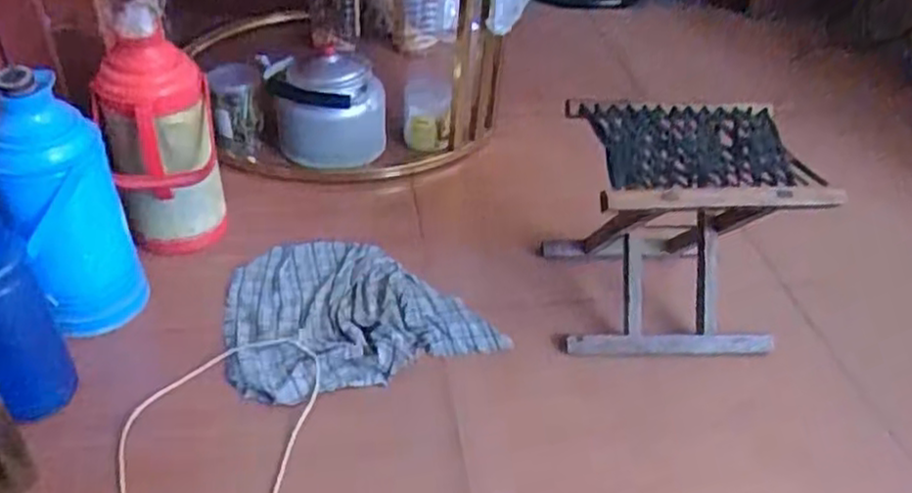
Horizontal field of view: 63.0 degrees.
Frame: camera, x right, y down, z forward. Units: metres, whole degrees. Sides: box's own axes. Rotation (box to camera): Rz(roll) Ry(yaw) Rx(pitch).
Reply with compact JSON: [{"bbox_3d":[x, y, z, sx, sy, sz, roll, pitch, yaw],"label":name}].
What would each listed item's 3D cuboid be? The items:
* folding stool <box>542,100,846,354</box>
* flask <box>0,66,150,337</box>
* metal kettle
[{"bbox_3d":[0.318,-0.026,1.105,0.310,0.286,0.252,1,39,-4],"label":"folding stool"},{"bbox_3d":[-0.514,-0.035,0.976,0.136,0.379,0.154,-15,43,-23],"label":"flask"},{"bbox_3d":[-0.243,-0.263,1.431,0.207,0.199,0.172,-5,40,-11],"label":"metal kettle"}]

